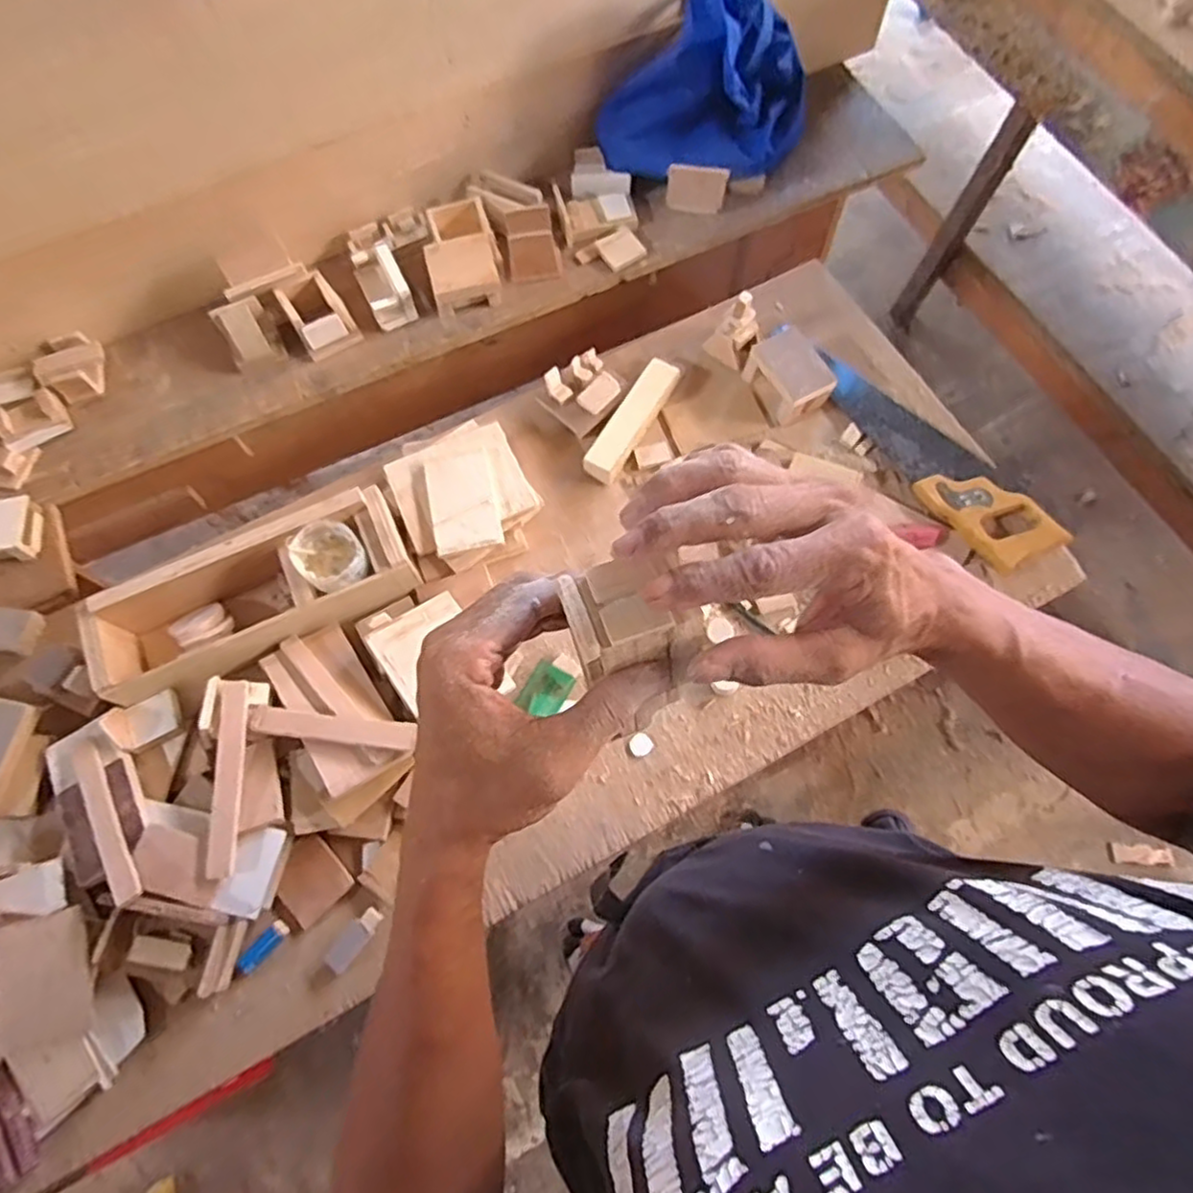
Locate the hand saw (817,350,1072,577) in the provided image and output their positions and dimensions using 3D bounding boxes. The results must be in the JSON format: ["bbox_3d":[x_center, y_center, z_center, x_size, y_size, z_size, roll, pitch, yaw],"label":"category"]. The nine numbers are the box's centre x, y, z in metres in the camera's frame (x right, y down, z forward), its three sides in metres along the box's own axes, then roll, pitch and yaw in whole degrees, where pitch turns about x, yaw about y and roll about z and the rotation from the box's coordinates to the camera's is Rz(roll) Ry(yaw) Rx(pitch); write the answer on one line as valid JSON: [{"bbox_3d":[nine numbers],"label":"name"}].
[{"bbox_3d":[0.396,-0.172,0.823,0.103,0.039,0.336,-30,72,-8],"label":"hand saw"}]

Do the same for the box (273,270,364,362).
[{"bbox_3d":[-0.346,-0.350,0.871,0.067,0.067,0.071,-33,72,-9],"label":"box"}]

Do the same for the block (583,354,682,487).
[{"bbox_3d":[0.041,-0.212,0.836,0.047,0.032,0.165,29,73,9],"label":"block"}]

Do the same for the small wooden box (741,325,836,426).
[{"bbox_3d":[0.233,-0.268,0.843,0.065,0.067,0.098,-31,72,-9],"label":"small wooden box"}]

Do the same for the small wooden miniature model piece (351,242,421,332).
[{"bbox_3d":[-0.274,-0.399,0.896,0.056,0.041,0.103,-27,71,-7],"label":"small wooden miniature model piece"}]

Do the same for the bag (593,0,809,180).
[{"bbox_3d":[0.146,-0.636,0.848,0.269,0.198,0.123,-20,71,-5],"label":"bag"}]

